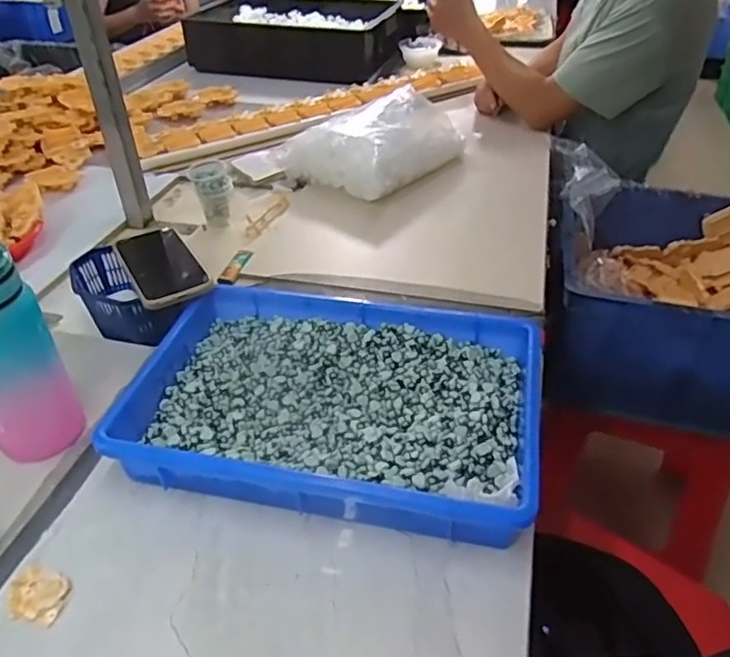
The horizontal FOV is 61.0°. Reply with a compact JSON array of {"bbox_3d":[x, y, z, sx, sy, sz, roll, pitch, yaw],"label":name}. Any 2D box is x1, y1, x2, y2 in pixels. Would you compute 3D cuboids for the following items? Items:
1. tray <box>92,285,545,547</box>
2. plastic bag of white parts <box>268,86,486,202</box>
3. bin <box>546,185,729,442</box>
[{"bbox_3d":[-0.028,0.067,0.600,0.370,0.064,0.253,8,40,10],"label":"tray"},{"bbox_3d":[0.025,-0.336,1.080,0.212,0.086,0.290,29,45,29],"label":"plastic bag of white parts"},{"bbox_3d":[0.598,-0.039,1.050,0.509,0.222,0.426,14,40,13],"label":"bin"}]

